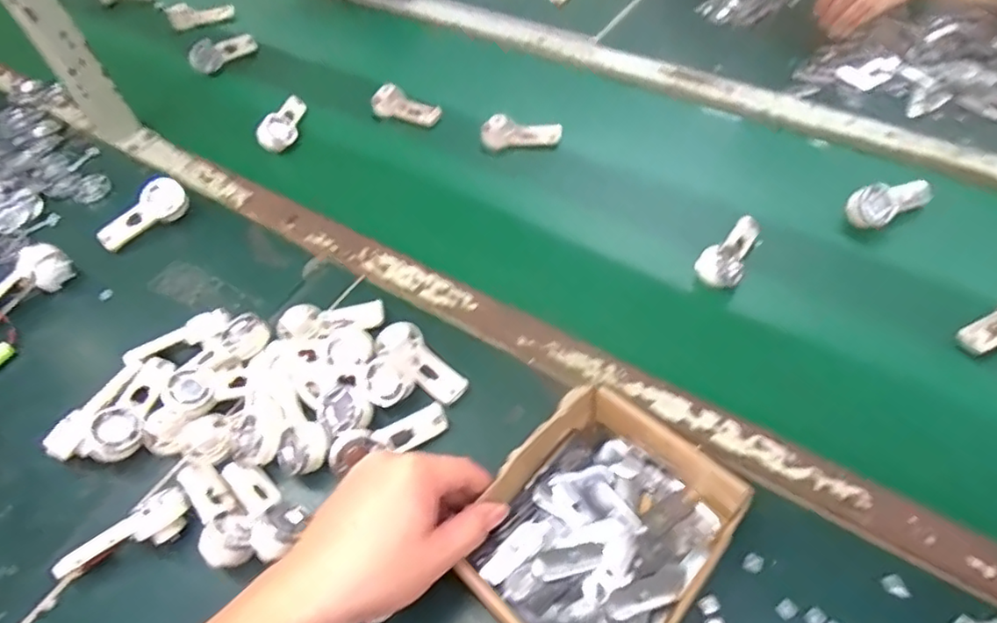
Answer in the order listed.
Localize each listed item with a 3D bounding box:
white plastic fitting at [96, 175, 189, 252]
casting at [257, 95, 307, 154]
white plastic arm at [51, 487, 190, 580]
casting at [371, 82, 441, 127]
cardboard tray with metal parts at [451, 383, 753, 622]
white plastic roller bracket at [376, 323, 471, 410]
[{"bbox_3d":[-0.383,-0.103,0.641,0.096,0.032,0.044,-40,61,-22],"label":"white plastic fitting"},{"bbox_3d":[-0.267,-0.245,0.752,0.029,0.037,0.108,8,56,10],"label":"casting"},{"bbox_3d":[-0.280,0.167,0.441,0.095,0.030,0.035,-29,58,-15],"label":"white plastic arm"},{"bbox_3d":[-0.120,-0.266,0.770,0.091,0.033,0.040,11,56,12],"label":"casting"},{"bbox_3d":[0.071,0.151,0.415,0.142,0.046,0.172,35,64,25],"label":"cardboard tray with metal parts"},{"bbox_3d":[-0.069,0.047,0.526,0.037,0.026,0.091,-38,61,-21],"label":"white plastic roller bracket"}]

